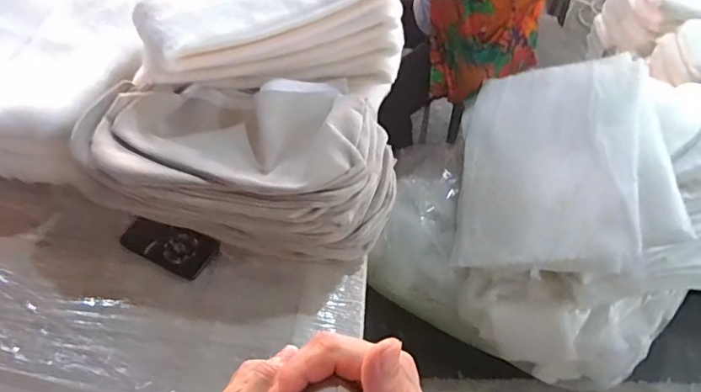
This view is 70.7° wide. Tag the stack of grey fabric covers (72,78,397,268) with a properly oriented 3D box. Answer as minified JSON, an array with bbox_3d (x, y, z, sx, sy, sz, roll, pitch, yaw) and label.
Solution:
[{"bbox_3d":[-0.179,-0.065,0.860,0.505,0.183,0.272,8,53,7],"label":"stack of grey fabric covers"}]

